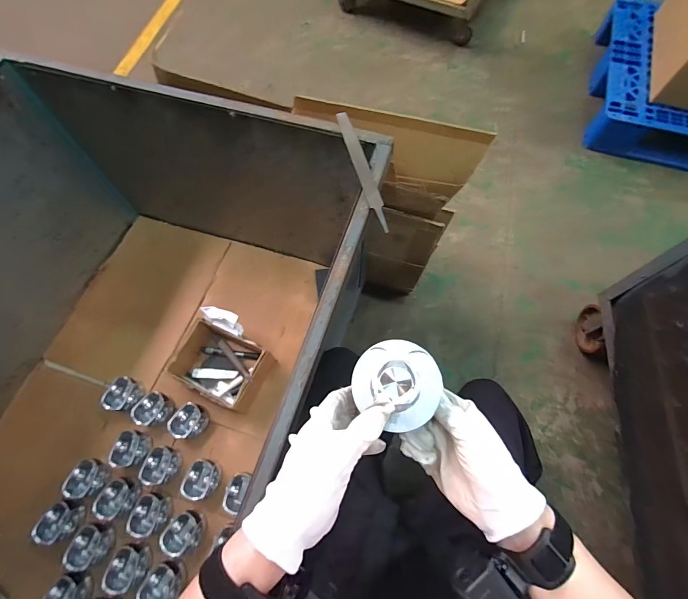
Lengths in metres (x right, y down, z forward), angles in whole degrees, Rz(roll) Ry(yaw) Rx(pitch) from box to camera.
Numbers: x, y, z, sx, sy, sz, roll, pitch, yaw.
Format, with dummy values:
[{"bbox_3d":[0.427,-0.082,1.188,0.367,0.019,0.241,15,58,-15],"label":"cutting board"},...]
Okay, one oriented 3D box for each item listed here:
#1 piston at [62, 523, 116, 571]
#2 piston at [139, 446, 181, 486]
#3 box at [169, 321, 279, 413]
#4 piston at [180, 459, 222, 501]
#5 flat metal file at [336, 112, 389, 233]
[{"bbox_3d":[-0.534,0.515,0.739,0.084,0.049,0.075,-17,68,-6],"label":"piston"},{"bbox_3d":[-0.417,0.376,0.803,0.078,0.039,0.078,-4,67,-1],"label":"piston"},{"bbox_3d":[-0.298,0.165,0.871,0.199,0.105,0.145,22,69,9],"label":"box"},{"bbox_3d":[-0.315,0.402,0.786,0.072,0.052,0.079,0,67,0],"label":"piston"},{"bbox_3d":[0.028,-0.204,0.547,0.024,0.011,0.230,-16,68,-6],"label":"flat metal file"}]

